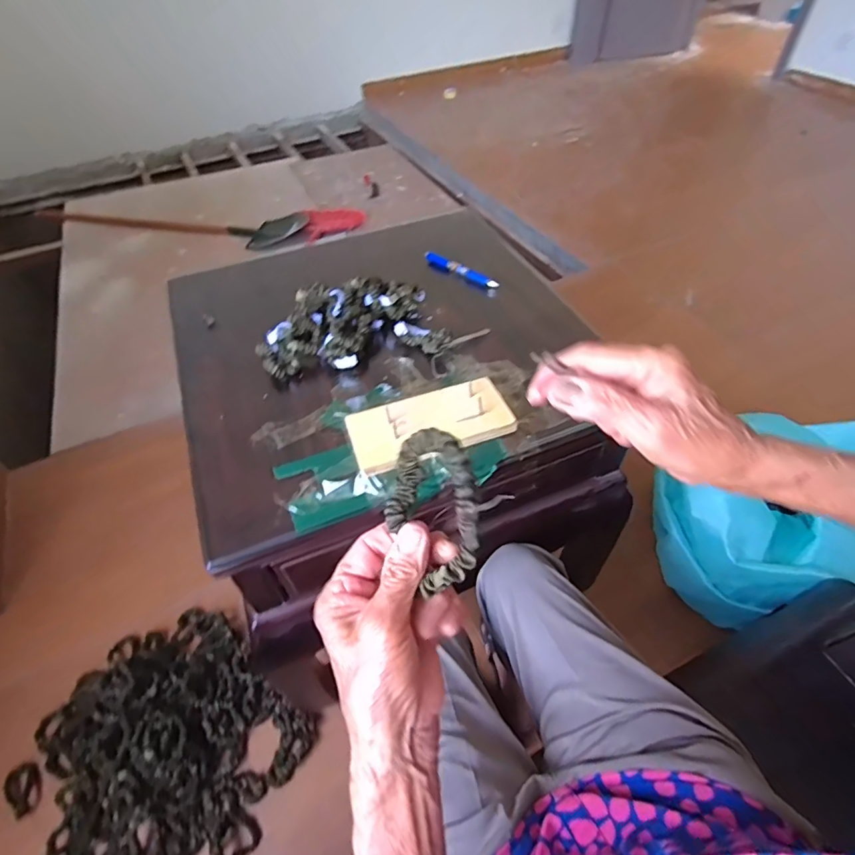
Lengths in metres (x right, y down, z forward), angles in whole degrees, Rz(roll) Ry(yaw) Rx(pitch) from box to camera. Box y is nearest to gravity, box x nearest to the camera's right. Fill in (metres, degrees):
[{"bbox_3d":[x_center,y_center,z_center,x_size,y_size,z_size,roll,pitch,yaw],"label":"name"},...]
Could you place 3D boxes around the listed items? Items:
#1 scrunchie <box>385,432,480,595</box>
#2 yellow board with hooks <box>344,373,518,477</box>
[{"bbox_3d":[0.004,0.043,0.272,0.056,0.012,0.082,-34,70,26],"label":"scrunchie"},{"bbox_3d":[0.003,-0.007,0.573,0.184,0.022,0.087,-18,51,-10],"label":"yellow board with hooks"}]

